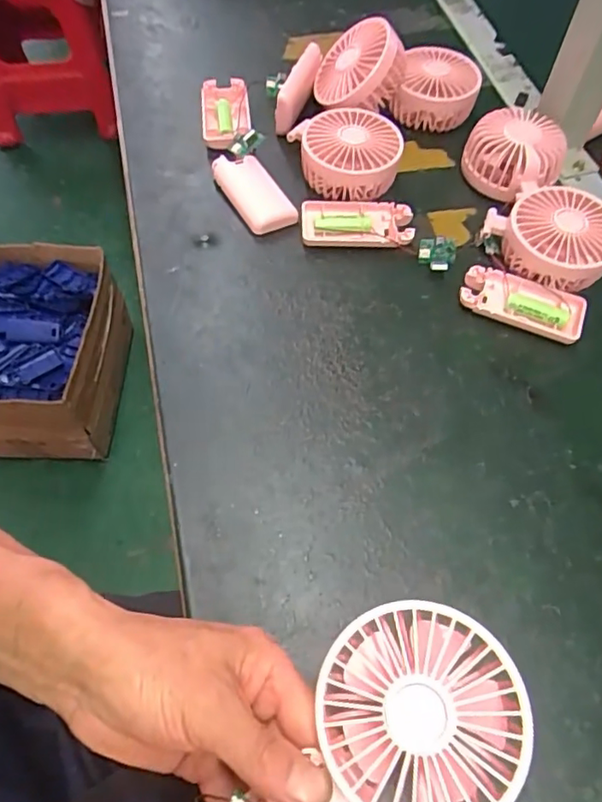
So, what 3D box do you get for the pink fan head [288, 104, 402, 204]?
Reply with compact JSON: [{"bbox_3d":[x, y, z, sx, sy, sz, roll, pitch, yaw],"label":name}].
[{"bbox_3d":[0.043,-0.222,0.510,0.090,0.041,0.089,-13,61,-9],"label":"pink fan head"}]

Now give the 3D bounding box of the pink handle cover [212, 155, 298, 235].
[{"bbox_3d":[-0.043,-0.182,0.495,0.040,0.018,0.087,-27,64,-16],"label":"pink handle cover"}]

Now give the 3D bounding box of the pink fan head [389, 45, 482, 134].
[{"bbox_3d":[0.136,-0.312,0.566,0.080,0.044,0.081,17,61,8],"label":"pink fan head"}]

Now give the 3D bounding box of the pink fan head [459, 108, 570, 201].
[{"bbox_3d":[0.194,-0.225,0.522,0.081,0.046,0.081,1,60,-1],"label":"pink fan head"}]

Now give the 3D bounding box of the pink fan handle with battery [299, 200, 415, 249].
[{"bbox_3d":[0.047,-0.152,0.485,0.094,0.017,0.042,2,60,-1],"label":"pink fan handle with battery"}]

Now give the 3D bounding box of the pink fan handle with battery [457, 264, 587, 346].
[{"bbox_3d":[0.177,-0.079,0.453,0.095,0.014,0.047,20,62,10],"label":"pink fan handle with battery"}]

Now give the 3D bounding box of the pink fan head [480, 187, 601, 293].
[{"bbox_3d":[0.211,-0.134,0.467,0.089,0.041,0.088,1,60,-1],"label":"pink fan head"}]

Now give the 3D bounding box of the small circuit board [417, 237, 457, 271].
[{"bbox_3d":[0.112,-0.120,0.464,0.030,0.006,0.025,7,100,3],"label":"small circuit board"}]

